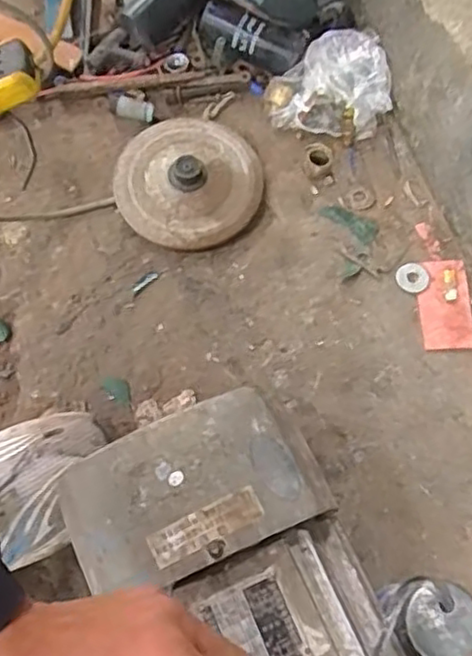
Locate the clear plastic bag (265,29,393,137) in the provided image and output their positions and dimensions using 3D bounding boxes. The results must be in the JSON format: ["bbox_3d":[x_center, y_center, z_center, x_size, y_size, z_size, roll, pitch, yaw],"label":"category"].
[{"bbox_3d":[0.096,-0.249,0.692,0.124,0.079,0.071,9,69,3],"label":"clear plastic bag"}]

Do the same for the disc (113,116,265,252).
[{"bbox_3d":[-0.044,-0.148,0.670,0.144,0.036,0.144,0,69,-1],"label":"disc"}]

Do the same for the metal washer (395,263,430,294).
[{"bbox_3d":[0.170,-0.049,0.654,0.031,0.004,0.032,0,69,-1],"label":"metal washer"}]

